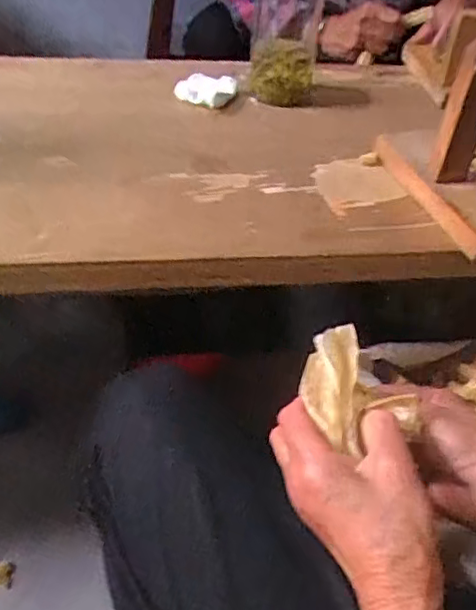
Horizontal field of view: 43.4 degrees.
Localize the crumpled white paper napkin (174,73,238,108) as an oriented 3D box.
[{"bbox_3d":[-0.035,-0.231,0.643,0.064,0.014,0.061,12,45,6],"label":"crumpled white paper napkin"}]

